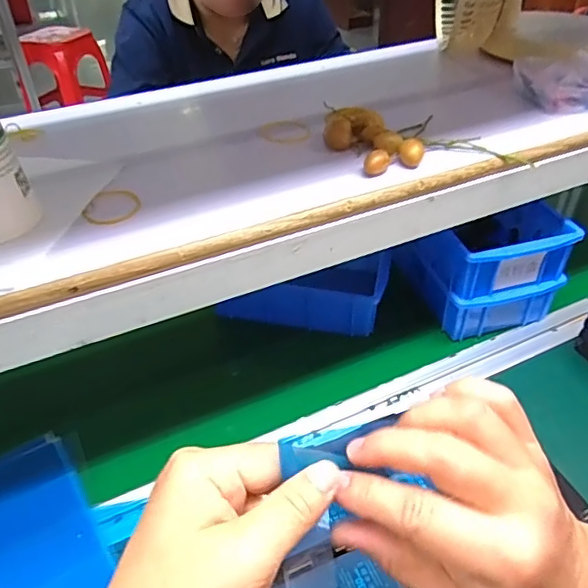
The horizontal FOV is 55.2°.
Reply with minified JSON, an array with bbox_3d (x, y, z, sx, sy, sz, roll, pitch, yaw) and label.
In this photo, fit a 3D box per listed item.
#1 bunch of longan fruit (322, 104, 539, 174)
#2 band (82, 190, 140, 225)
[{"bbox_3d":[0.105,-0.144,0.499,0.155,0.027,0.118,-11,39,-11],"label":"bunch of longan fruit"},{"bbox_3d":[-0.135,-0.064,0.415,0.039,0.004,0.042,3,46,-3],"label":"band"}]

